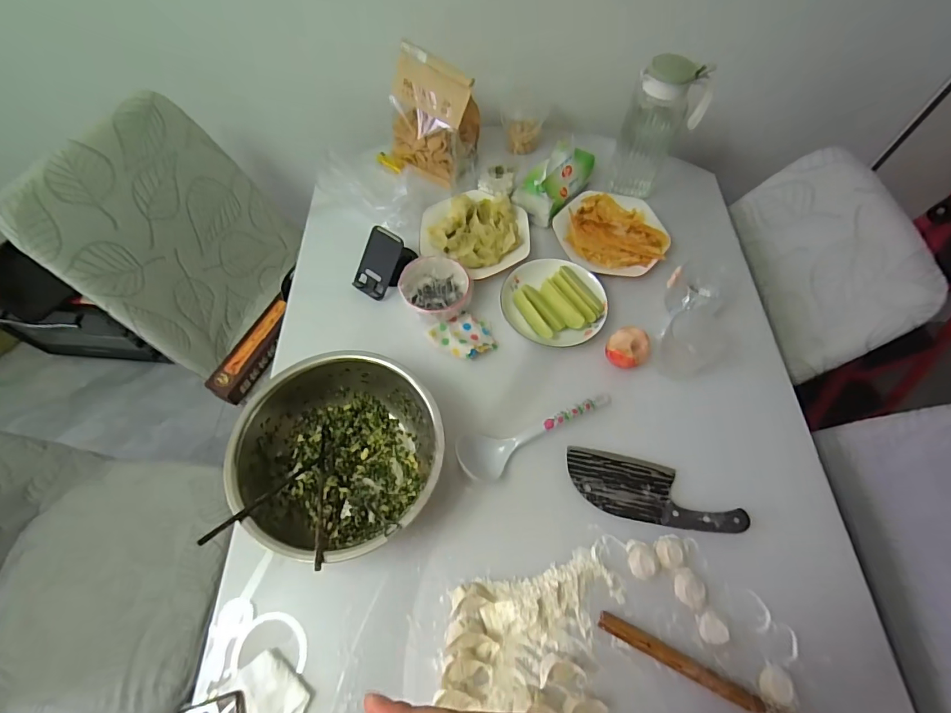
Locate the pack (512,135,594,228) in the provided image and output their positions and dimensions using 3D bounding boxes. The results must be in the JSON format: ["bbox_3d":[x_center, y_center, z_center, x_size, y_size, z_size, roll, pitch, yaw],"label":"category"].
[{"bbox_3d":[0.157,-0.345,0.880,0.091,0.070,0.187,37,80,17],"label":"pack"}]

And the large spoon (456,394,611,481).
[{"bbox_3d":[0.099,0.115,0.661,0.249,0.029,0.069,-16,64,-9],"label":"large spoon"}]

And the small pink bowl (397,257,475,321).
[{"bbox_3d":[-0.069,-0.112,0.759,0.115,0.052,0.110,0,63,-1],"label":"small pink bowl"}]

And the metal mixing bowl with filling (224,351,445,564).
[{"bbox_3d":[-0.177,0.132,0.606,0.257,0.094,0.247,0,63,-1],"label":"metal mixing bowl with filling"}]

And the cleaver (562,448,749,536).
[{"bbox_3d":[0.247,0.186,0.631,0.235,0.019,0.086,12,63,5],"label":"cleaver"}]

